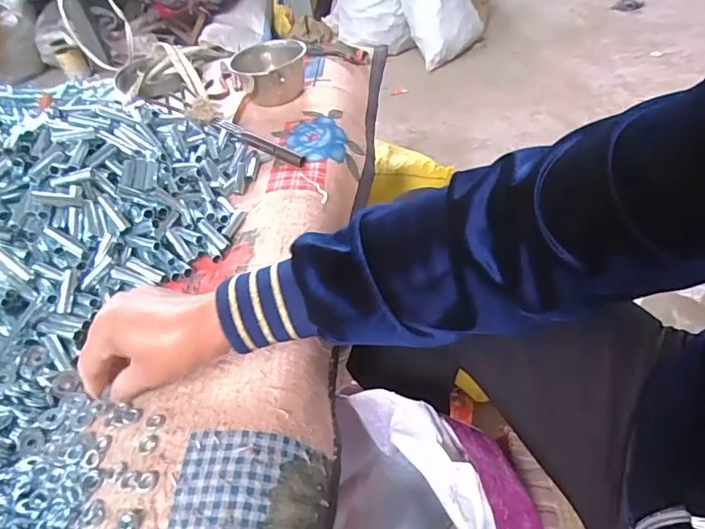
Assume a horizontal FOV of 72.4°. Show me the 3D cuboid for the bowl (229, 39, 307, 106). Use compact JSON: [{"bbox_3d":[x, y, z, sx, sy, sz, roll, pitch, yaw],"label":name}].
[{"bbox_3d":[-0.124,-0.306,0.770,0.101,0.067,0.105,-6,43,5],"label":"bowl"}]

